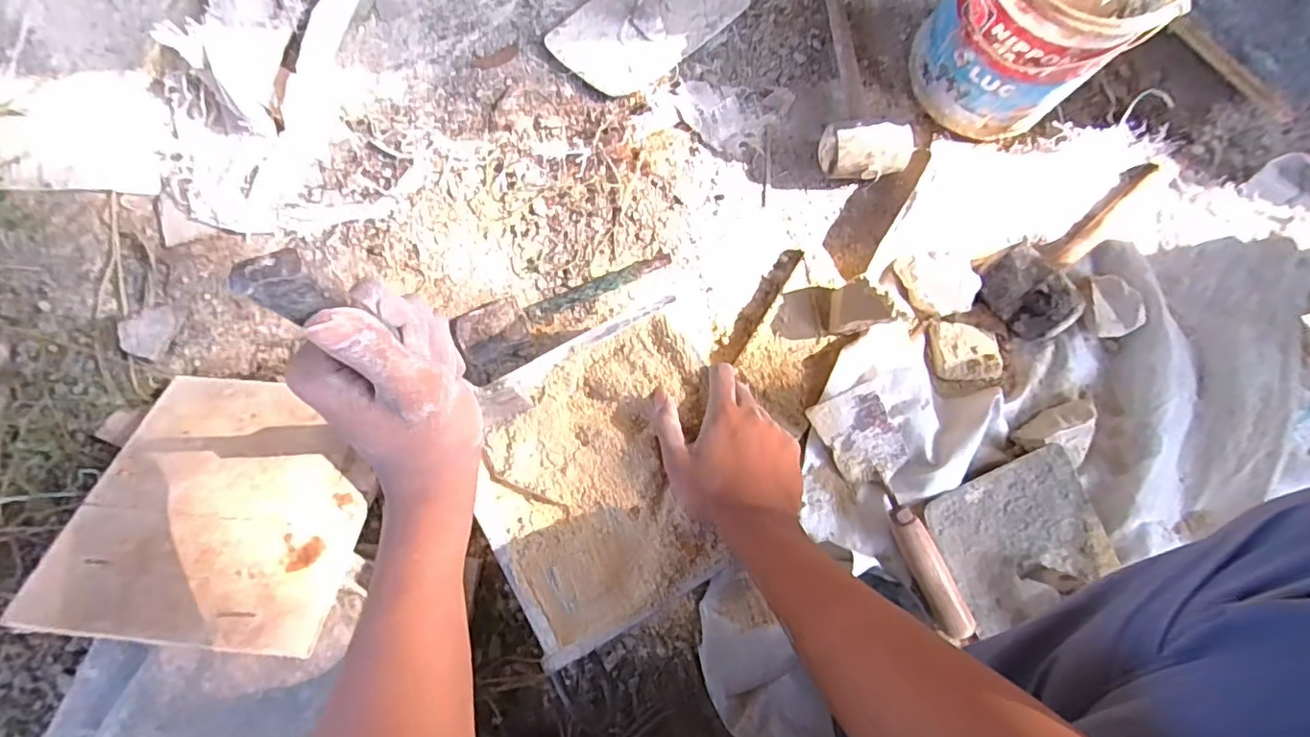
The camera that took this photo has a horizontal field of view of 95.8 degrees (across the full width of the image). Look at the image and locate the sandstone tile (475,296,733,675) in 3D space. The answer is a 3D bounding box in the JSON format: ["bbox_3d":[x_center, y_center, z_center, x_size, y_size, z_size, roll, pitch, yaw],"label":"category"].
[{"bbox_3d":[-0.039,0.086,0.487,0.213,0.021,0.223,-26,83,-6],"label":"sandstone tile"}]

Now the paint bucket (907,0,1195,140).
[{"bbox_3d":[0.395,-0.365,0.619,0.173,0.205,0.168,0,79,-1],"label":"paint bucket"}]

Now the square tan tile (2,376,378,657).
[{"bbox_3d":[-0.386,0.119,0.543,0.243,0.013,0.243,6,53,0],"label":"square tan tile"}]

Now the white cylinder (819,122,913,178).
[{"bbox_3d":[0.235,-0.236,0.661,0.102,0.063,0.051,1,79,-1],"label":"white cylinder"}]

